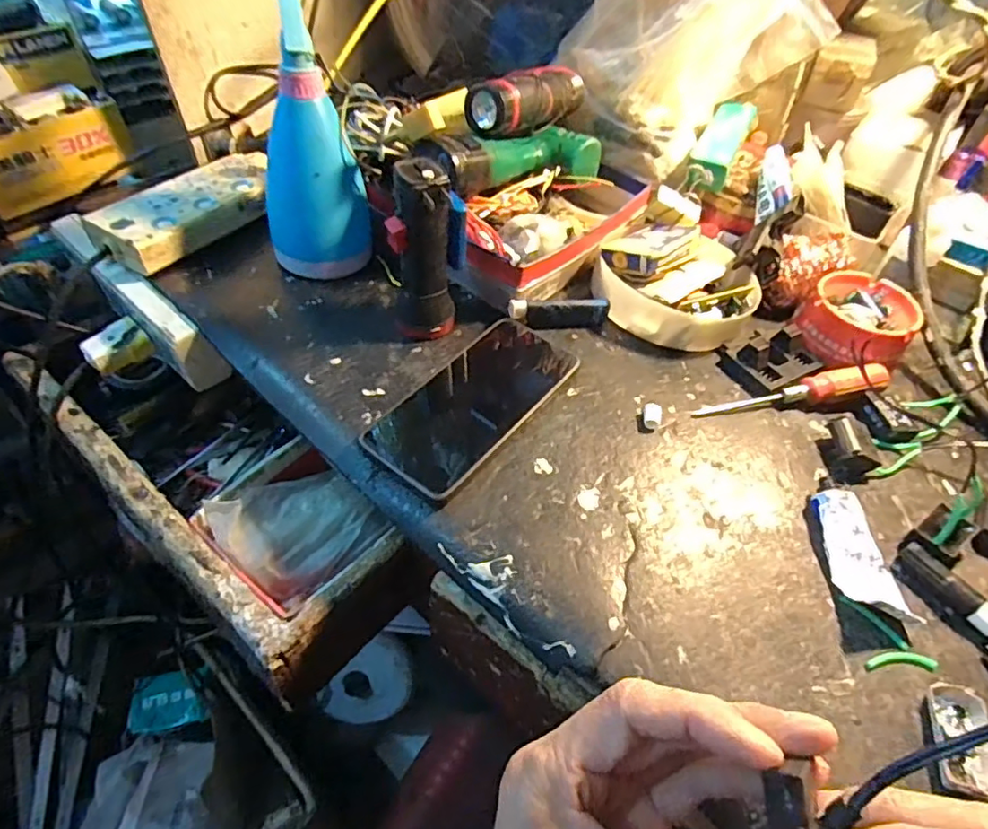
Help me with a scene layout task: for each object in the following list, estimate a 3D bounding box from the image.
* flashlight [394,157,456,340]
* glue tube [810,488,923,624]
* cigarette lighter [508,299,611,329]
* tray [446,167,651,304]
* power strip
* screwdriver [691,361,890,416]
[{"bbox_3d":[-0.049,-0.113,0.417,0.039,0.122,0.041,1,51,-4],"label":"flashlight"},{"bbox_3d":[0.216,0.083,0.347,0.034,0.018,0.079,-3,51,-7],"label":"glue tube"},{"bbox_3d":[0.053,-0.081,0.464,0.081,0.018,0.017,-3,51,-8],"label":"cigarette lighter"},{"bbox_3d":[0.054,-0.171,0.515,0.100,0.061,0.214,33,56,21],"label":"tray"},{"bbox_3d":[-0.261,-0.183,0.515,0.073,0.030,0.167,29,54,17],"label":"power strip"},{"bbox_3d":[0.222,-0.015,0.430,0.149,0.022,0.026,-10,52,-13],"label":"screwdriver"}]

